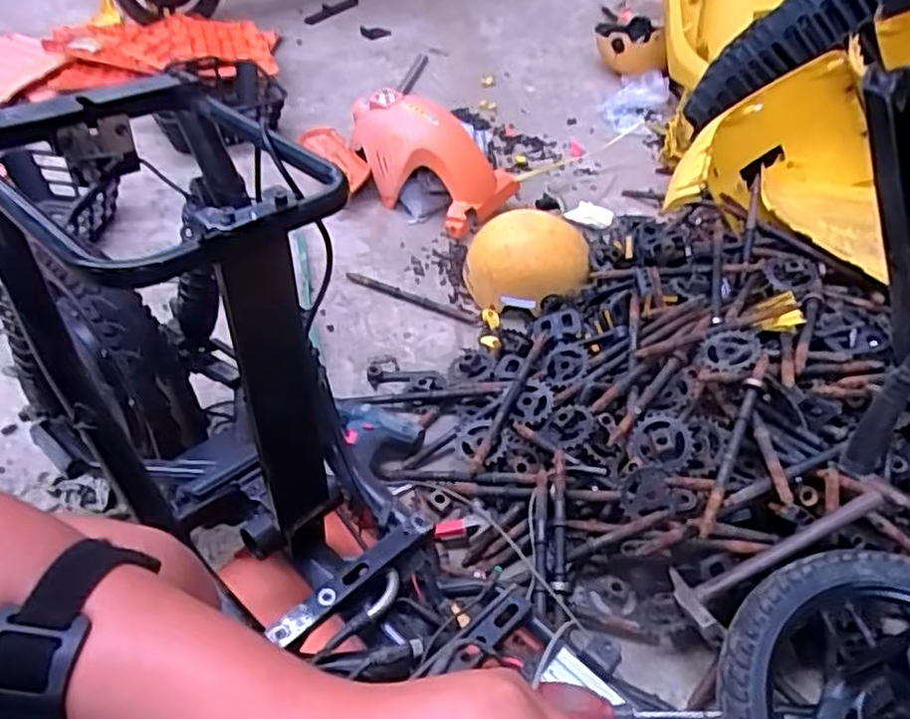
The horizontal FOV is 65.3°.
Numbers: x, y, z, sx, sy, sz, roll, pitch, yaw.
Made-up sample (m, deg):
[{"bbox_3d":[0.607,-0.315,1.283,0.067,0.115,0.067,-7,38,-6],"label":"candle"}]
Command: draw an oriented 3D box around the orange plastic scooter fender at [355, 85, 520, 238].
[{"bbox_3d":[-0.082,-0.449,1.564,0.404,0.199,0.180,26,51,27],"label":"orange plastic scooter fender"}]

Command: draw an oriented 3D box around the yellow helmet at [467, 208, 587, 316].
[{"bbox_3d":[0.129,-0.189,1.362,0.215,0.126,0.188,-5,46,-9],"label":"yellow helmet"}]

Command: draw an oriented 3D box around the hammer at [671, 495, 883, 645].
[{"bbox_3d":[0.403,0.243,0.873,0.271,0.032,0.107,-31,47,1],"label":"hammer"}]

